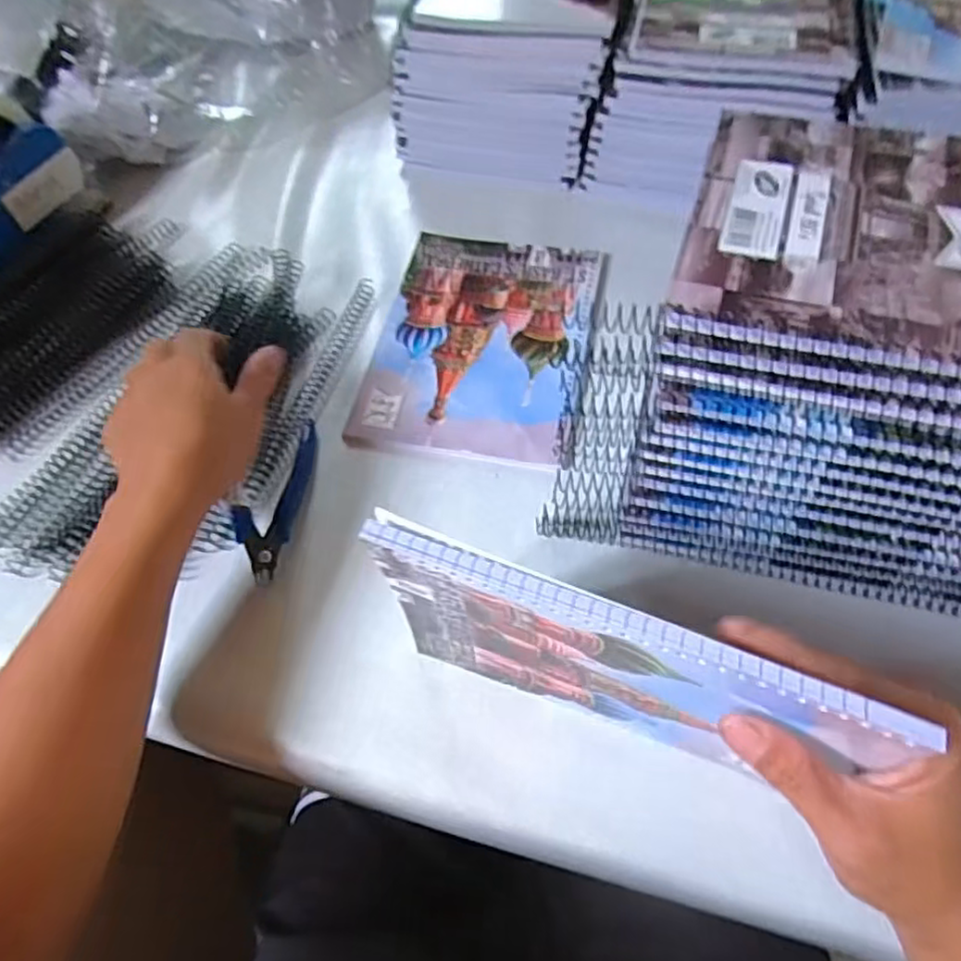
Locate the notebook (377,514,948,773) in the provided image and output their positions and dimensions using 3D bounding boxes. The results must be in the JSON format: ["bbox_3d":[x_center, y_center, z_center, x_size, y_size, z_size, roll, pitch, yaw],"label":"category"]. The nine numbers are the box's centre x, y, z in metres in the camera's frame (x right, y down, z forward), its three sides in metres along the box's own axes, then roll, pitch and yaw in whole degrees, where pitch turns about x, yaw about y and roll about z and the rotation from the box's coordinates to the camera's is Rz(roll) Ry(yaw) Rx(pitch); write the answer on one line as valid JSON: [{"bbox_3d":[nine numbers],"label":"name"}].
[{"bbox_3d":[0.052,0.081,0.287,0.193,0.138,0.014,19,63,15],"label":"notebook"}]

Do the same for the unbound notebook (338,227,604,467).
[{"bbox_3d":[0.004,-0.100,0.480,0.148,0.004,0.199,10,61,10],"label":"unbound notebook"}]

